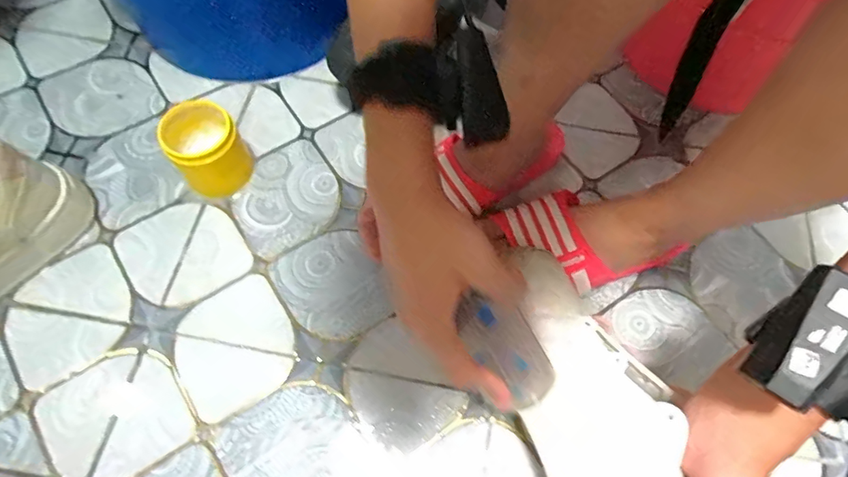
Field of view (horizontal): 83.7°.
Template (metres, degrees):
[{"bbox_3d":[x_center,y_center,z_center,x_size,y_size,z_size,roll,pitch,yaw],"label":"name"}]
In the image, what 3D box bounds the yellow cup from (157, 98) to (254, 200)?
[{"bbox_3d":[-0.203,-0.084,0.446,0.062,0.074,0.060,1,66,-2],"label":"yellow cup"}]

